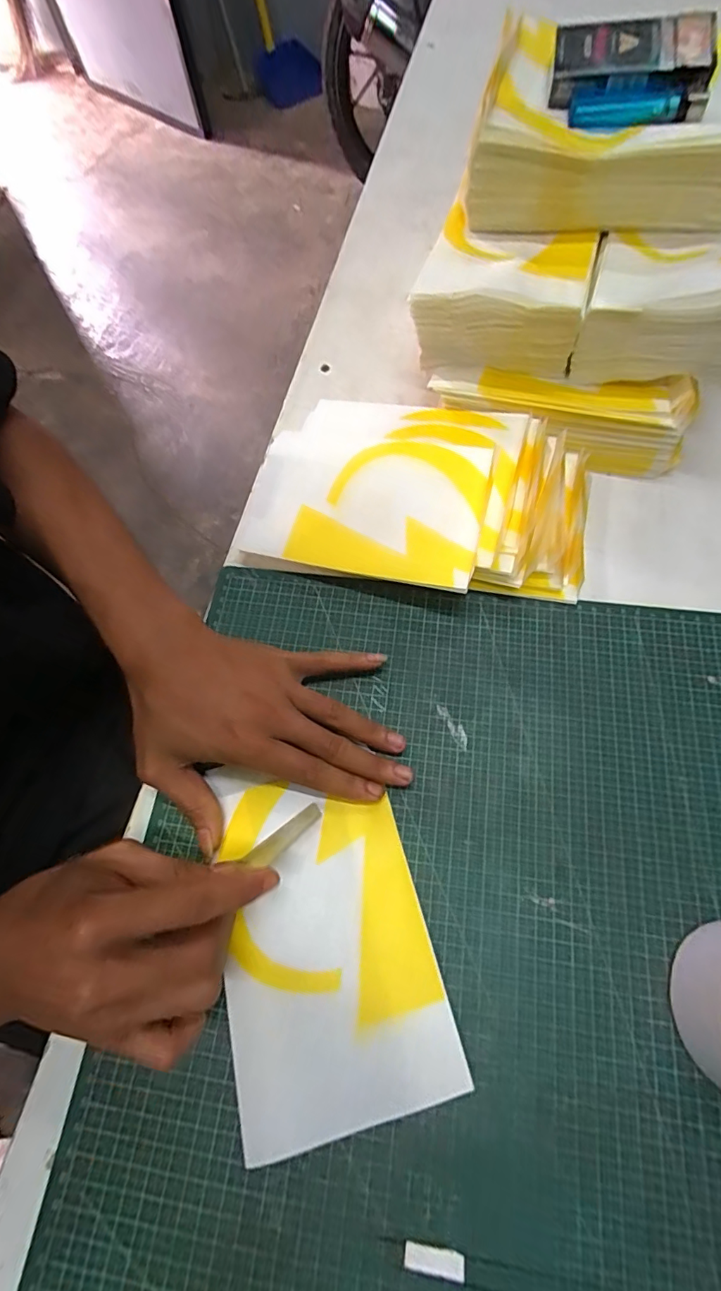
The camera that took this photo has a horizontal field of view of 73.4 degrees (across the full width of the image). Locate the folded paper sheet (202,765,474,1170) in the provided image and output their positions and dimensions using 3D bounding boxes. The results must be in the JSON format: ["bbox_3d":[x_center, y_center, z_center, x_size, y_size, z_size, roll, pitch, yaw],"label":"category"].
[{"bbox_3d":[-0.023,0.154,0.274,0.110,0.023,0.179,-15,68,-4],"label":"folded paper sheet"}]

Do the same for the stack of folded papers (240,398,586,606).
[{"bbox_3d":[0.044,-0.115,0.369,0.244,0.039,0.156,16,70,8],"label":"stack of folded papers"}]

